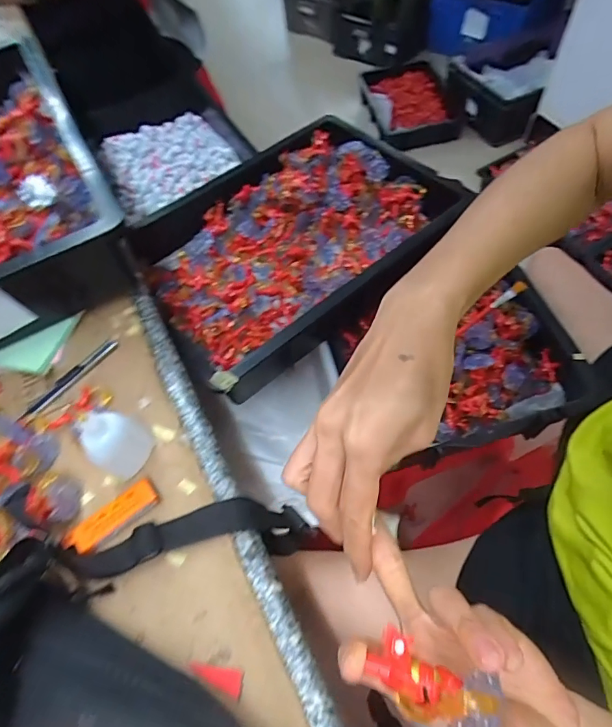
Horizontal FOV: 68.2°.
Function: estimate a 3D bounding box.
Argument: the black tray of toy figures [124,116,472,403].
[{"bbox_3d":[-0.015,-0.173,0.641,0.406,0.095,0.296,-37,64,-14],"label":"black tray of toy figures"}]

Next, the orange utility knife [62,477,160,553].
[{"bbox_3d":[-0.154,0.124,0.363,0.074,0.012,0.025,-38,64,-16],"label":"orange utility knife"}]

